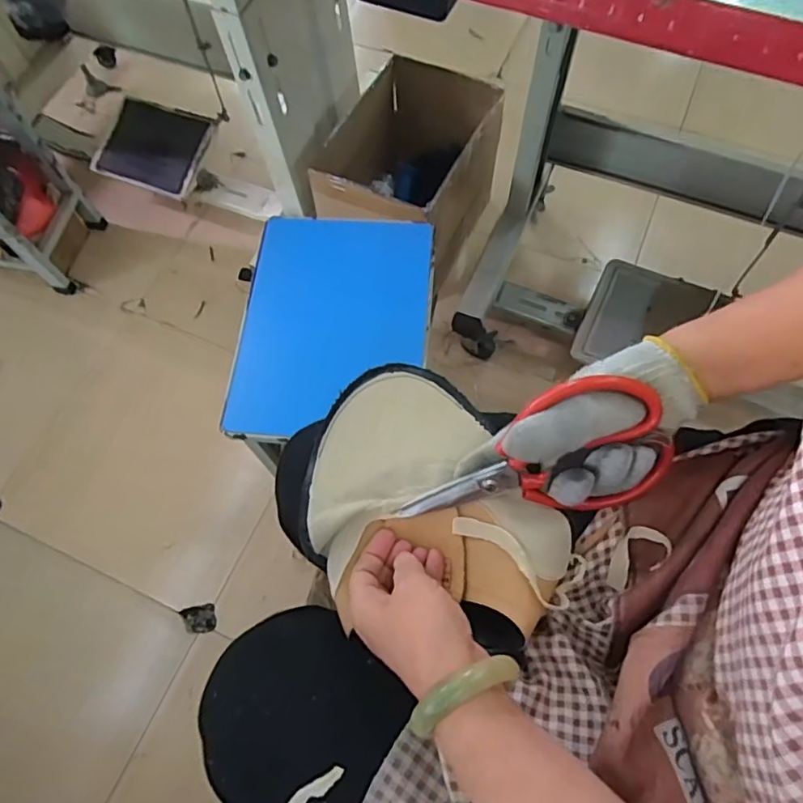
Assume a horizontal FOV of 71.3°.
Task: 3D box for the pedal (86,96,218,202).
[{"bbox_3d":[-0.591,-0.612,1.338,0.259,0.032,0.207,20,88,5],"label":"pedal"}]

